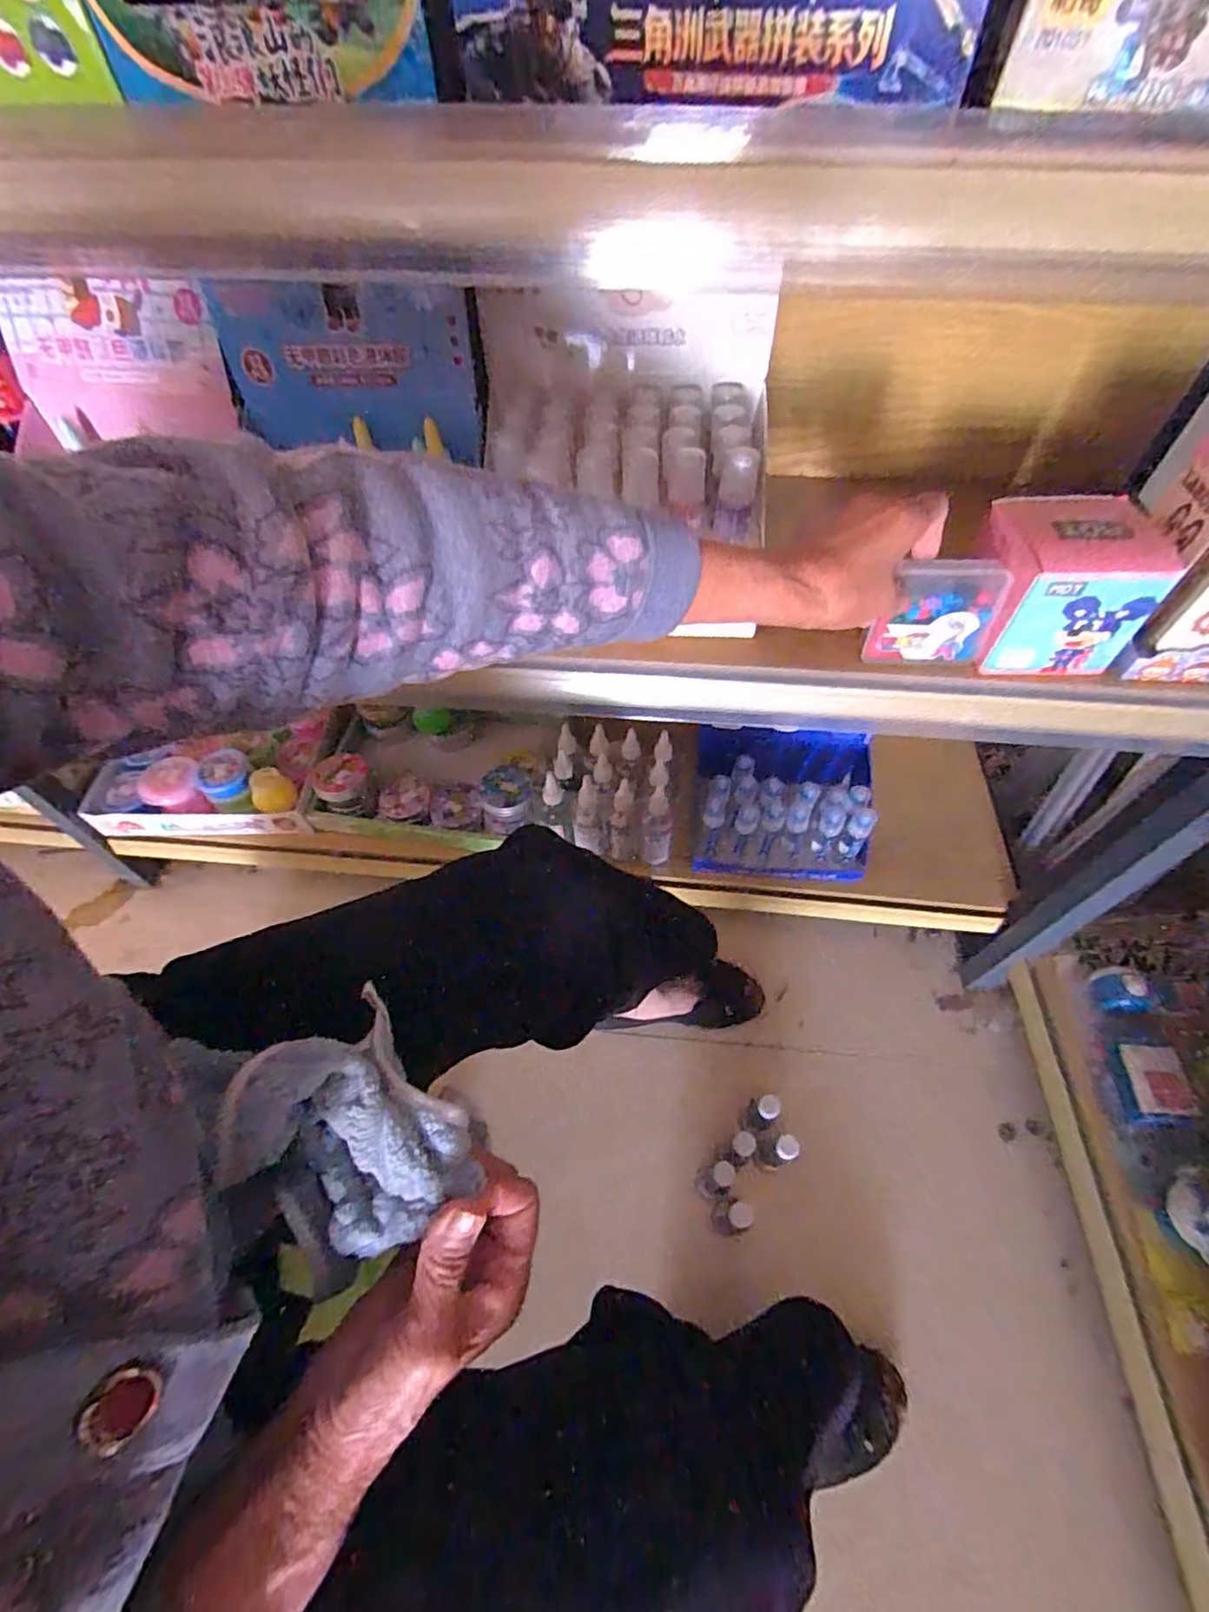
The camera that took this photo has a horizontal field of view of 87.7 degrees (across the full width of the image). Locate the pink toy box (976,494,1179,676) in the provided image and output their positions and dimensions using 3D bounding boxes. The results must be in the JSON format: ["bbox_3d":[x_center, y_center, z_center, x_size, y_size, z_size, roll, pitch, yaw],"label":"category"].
[{"bbox_3d":[0.324,-0.161,0.456,0.107,0.089,0.092,6,55,5],"label":"pink toy box"}]

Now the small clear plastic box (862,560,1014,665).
[{"bbox_3d":[0.241,-0.141,0.462,0.084,0.069,0.027,0,55,1],"label":"small clear plastic box"}]

